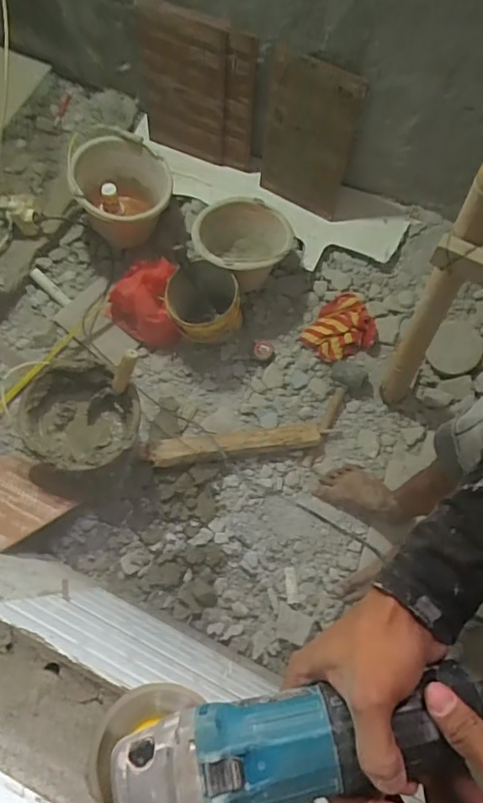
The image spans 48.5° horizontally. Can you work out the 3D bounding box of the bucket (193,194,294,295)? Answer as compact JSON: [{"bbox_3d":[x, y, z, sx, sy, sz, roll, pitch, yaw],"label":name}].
[{"bbox_3d":[0.007,-0.417,1.435,0.260,0.195,0.225,8,76,4],"label":"bucket"}]

